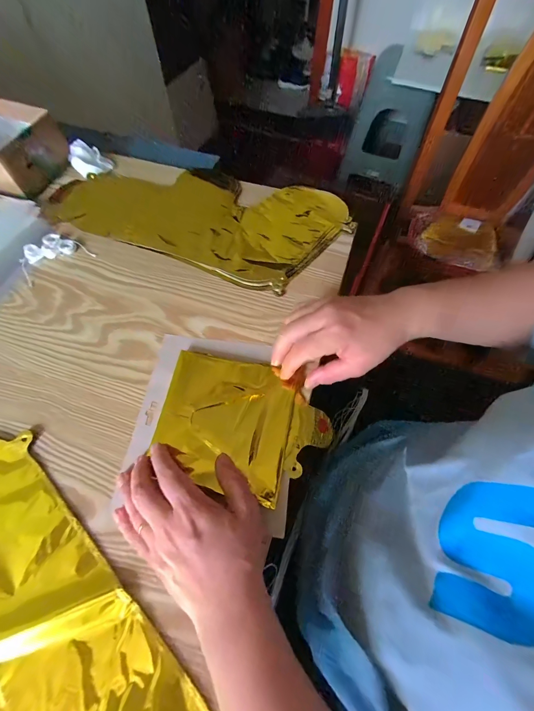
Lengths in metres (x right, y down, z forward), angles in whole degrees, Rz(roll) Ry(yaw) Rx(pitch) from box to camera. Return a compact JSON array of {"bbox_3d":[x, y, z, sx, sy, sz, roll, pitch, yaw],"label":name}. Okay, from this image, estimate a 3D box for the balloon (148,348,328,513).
[{"bbox_3d":[-0.025,0.070,0.306,0.172,0.013,0.127,15,65,8],"label":"balloon"}]

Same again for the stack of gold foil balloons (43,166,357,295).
[{"bbox_3d":[-0.100,-0.225,0.446,0.415,0.016,0.211,20,66,10],"label":"stack of gold foil balloons"}]

